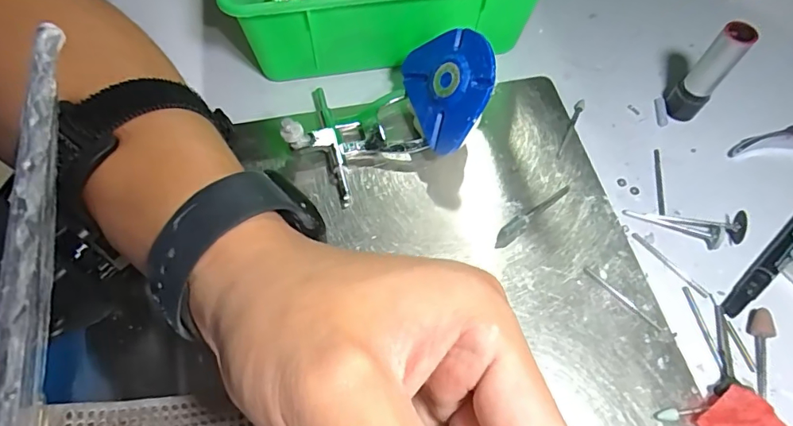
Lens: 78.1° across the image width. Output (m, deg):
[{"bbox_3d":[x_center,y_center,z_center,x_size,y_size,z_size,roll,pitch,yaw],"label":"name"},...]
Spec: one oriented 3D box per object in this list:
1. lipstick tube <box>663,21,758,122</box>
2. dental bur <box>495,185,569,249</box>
[{"bbox_3d":[0.166,-0.074,0.263,0.019,0.059,0.014,41,69,18],"label":"lipstick tube"},{"bbox_3d":[0.070,0.000,0.253,0.054,0.004,0.008,-38,69,-19],"label":"dental bur"}]

